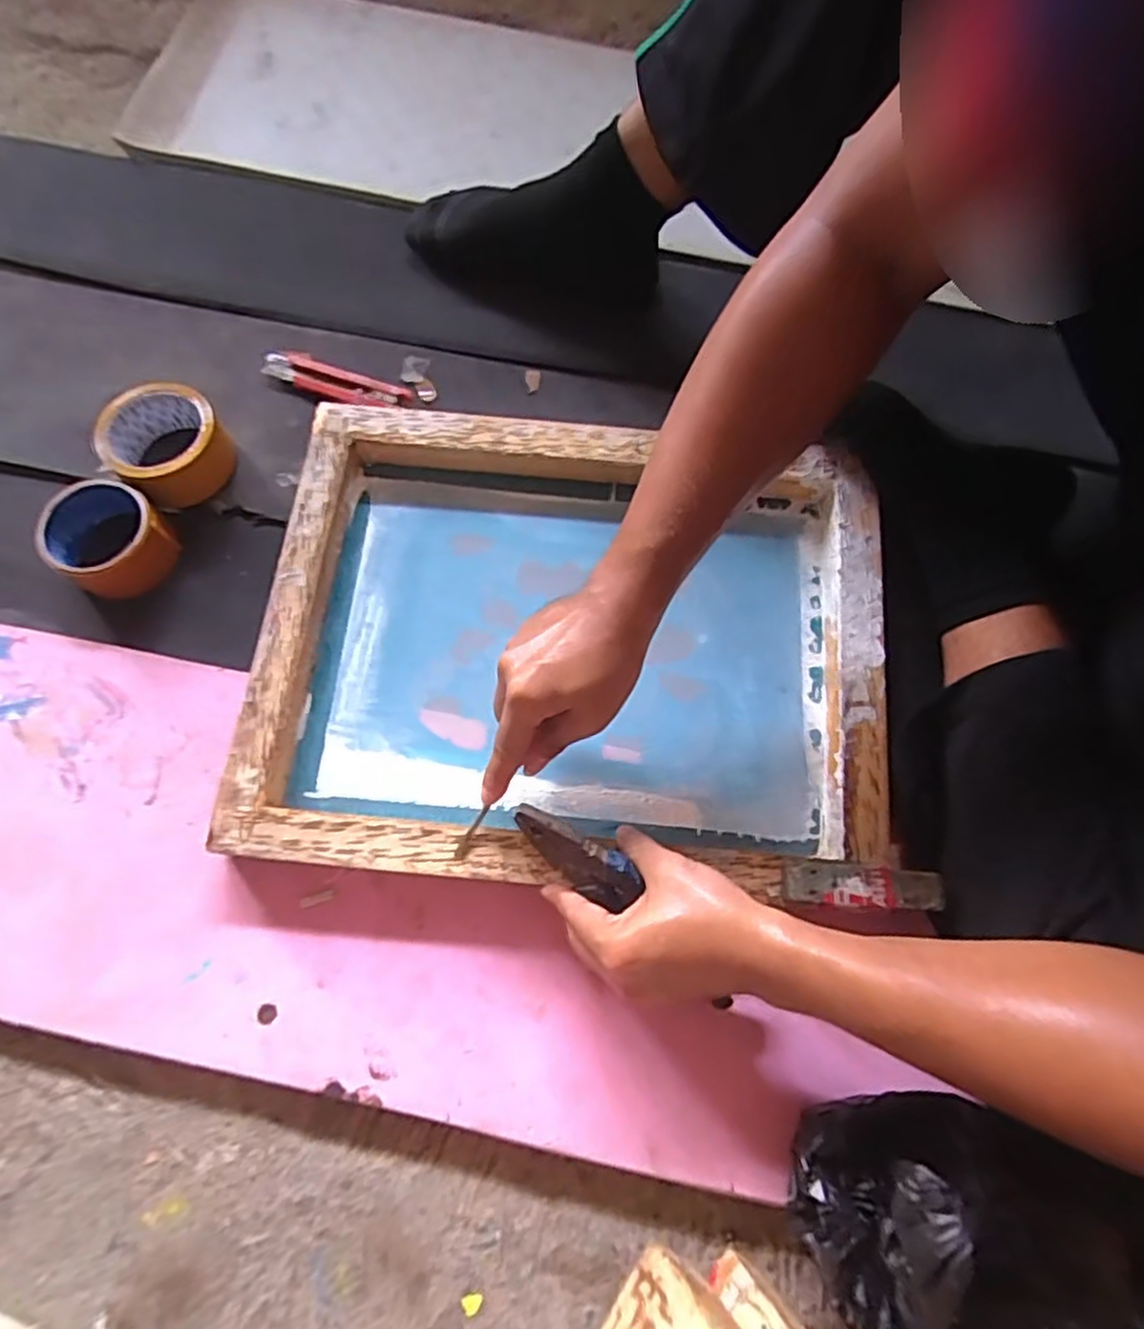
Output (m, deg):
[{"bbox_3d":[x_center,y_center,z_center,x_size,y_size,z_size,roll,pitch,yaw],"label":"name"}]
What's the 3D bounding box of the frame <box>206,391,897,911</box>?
[{"bbox_3d":[0.001,-0.021,0.551,0.465,0.045,0.359,5,72,0],"label":"frame"}]

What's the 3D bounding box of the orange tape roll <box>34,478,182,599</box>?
[{"bbox_3d":[-0.379,-0.104,0.571,0.077,0.047,0.083,1,72,-2],"label":"orange tape roll"}]

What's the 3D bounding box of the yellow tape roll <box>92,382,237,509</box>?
[{"bbox_3d":[-0.347,-0.191,0.598,0.089,0.059,0.095,1,72,-2],"label":"yellow tape roll"}]

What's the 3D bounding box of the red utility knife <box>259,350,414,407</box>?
[{"bbox_3d":[-0.216,-0.261,0.646,0.137,0.021,0.031,20,72,5],"label":"red utility knife"}]

